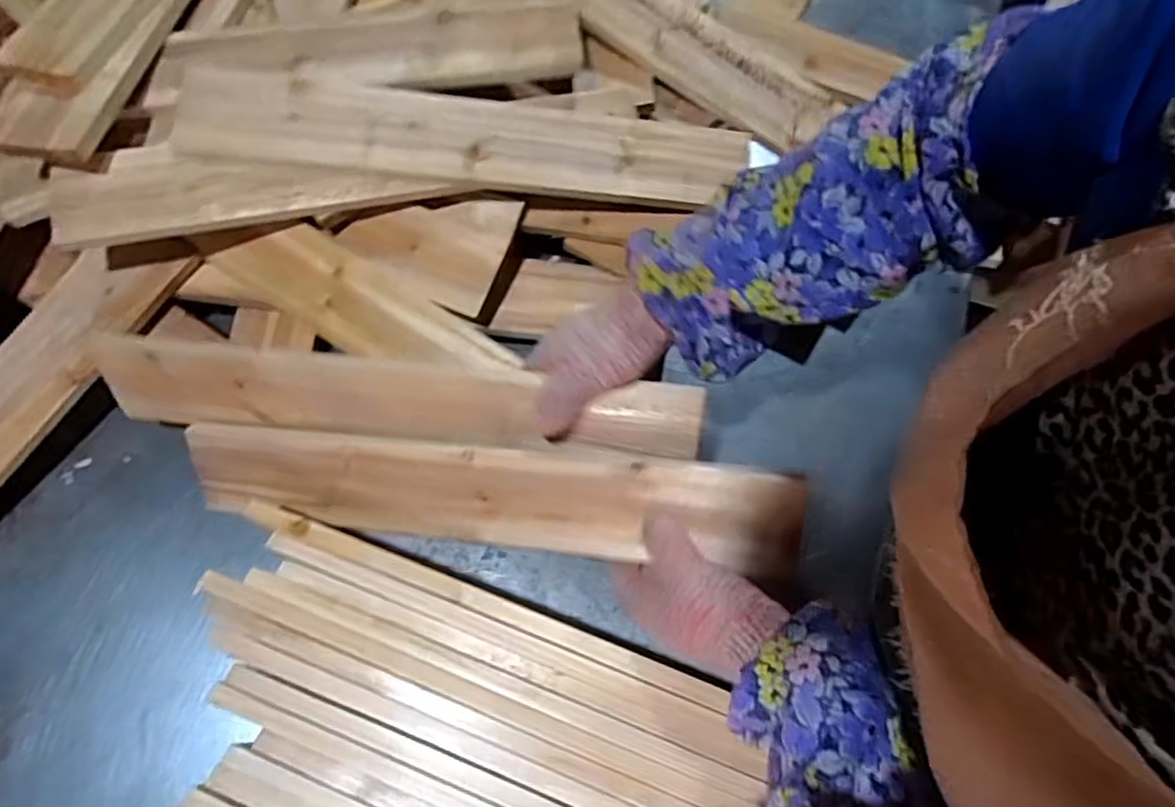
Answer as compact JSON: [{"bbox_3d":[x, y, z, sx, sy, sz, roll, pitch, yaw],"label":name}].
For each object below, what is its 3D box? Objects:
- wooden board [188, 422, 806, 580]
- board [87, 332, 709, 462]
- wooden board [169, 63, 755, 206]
[{"bbox_3d":[-0.087,0.070,0.514,0.478,0.028,0.084,3,111,13],"label":"wooden board"},{"bbox_3d":[-0.157,-0.005,0.509,0.479,0.074,0.015,4,31,9],"label":"board"},{"bbox_3d":[-0.103,-0.238,0.585,0.490,0.014,0.085,3,76,-8],"label":"wooden board"}]

